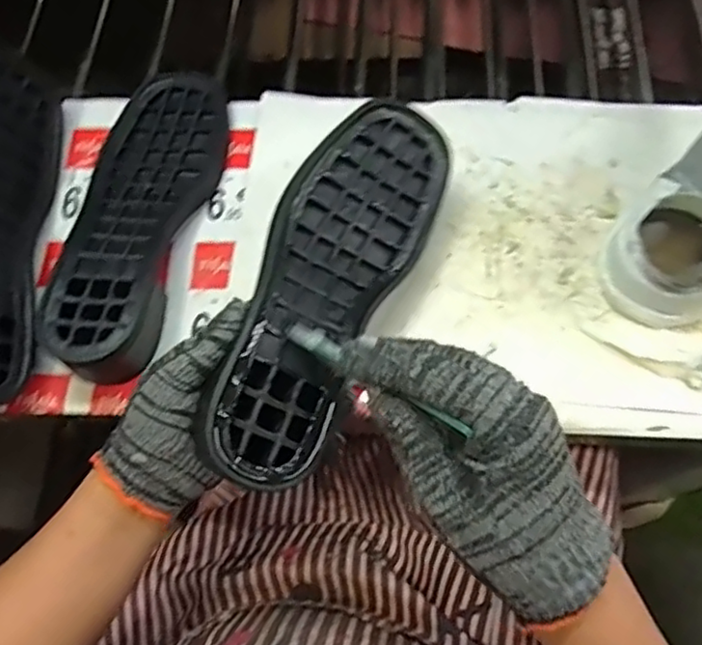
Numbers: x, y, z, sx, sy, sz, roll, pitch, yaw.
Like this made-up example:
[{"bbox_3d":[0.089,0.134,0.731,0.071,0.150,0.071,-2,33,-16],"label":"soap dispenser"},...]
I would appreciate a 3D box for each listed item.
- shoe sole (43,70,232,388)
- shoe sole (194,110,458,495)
[{"bbox_3d":[-0.151,-0.086,0.473,0.091,0.039,0.262,5,66,2],"label":"shoe sole"},{"bbox_3d":[-0.012,-0.027,0.386,0.087,0.042,0.252,31,59,-13],"label":"shoe sole"}]

